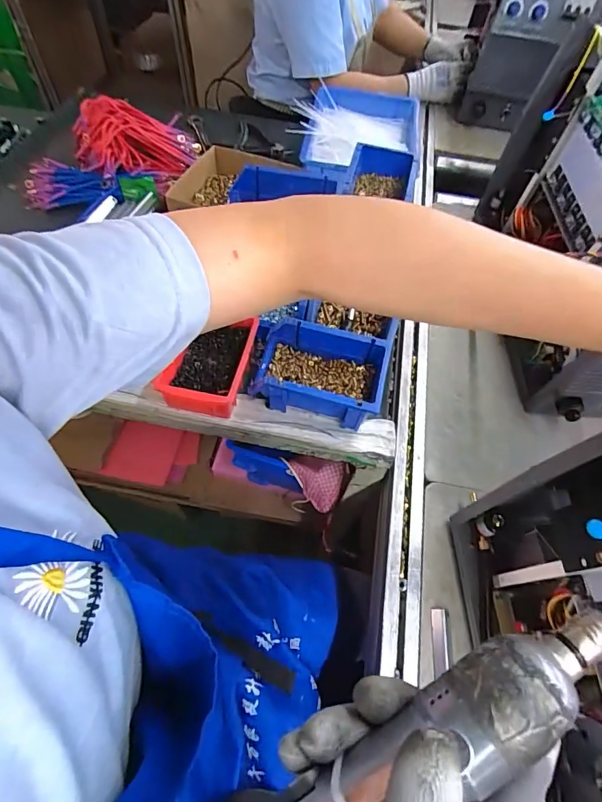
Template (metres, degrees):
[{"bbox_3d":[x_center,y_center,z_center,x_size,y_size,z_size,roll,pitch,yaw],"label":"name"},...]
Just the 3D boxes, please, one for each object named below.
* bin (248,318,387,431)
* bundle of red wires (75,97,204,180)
[{"bbox_3d":[0.023,-0.033,0.523,0.155,0.075,0.100,14,60,4],"label":"bin"},{"bbox_3d":[-0.293,-0.486,0.754,0.233,0.086,0.164,-33,67,-20],"label":"bundle of red wires"}]

